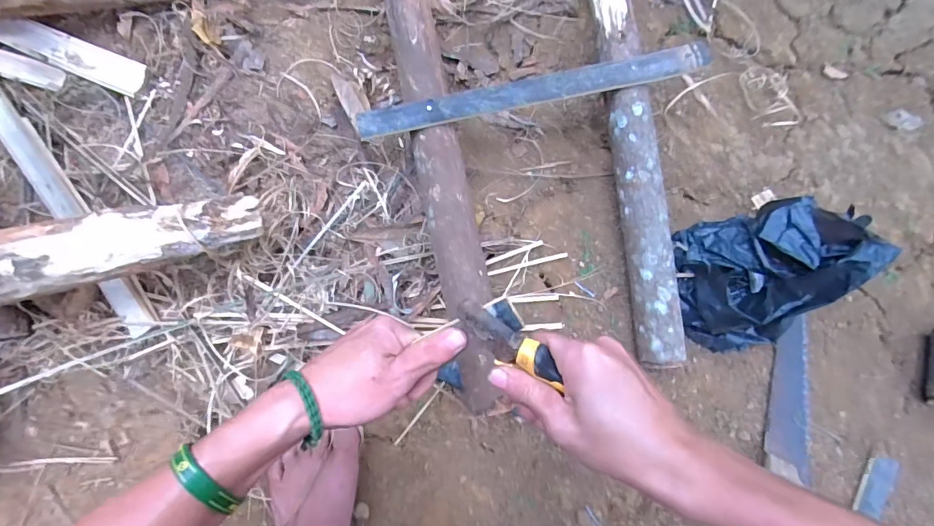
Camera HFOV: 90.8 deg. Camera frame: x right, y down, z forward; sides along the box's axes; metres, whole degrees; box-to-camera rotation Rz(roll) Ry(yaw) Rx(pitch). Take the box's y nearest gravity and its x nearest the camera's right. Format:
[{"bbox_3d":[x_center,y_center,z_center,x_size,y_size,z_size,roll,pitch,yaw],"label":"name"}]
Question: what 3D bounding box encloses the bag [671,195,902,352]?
[{"bbox_3d":[0.331,0.014,0.505,0.151,0.133,0.155,0,82,-5],"label":"bag"}]

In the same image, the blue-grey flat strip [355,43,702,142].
[{"bbox_3d":[0.079,-0.194,0.520,0.401,0.009,0.033,-13,83,-4],"label":"blue-grey flat strip"}]

